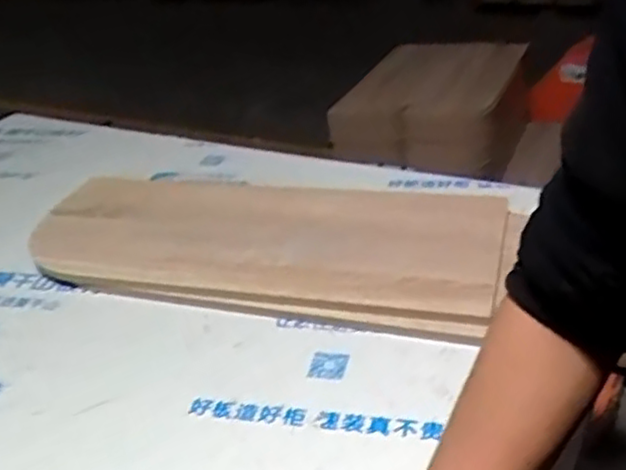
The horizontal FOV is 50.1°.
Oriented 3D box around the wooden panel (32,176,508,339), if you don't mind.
[{"bbox_3d":[-0.067,-0.011,0.847,0.591,0.033,0.286,6,35,20],"label":"wooden panel"}]

